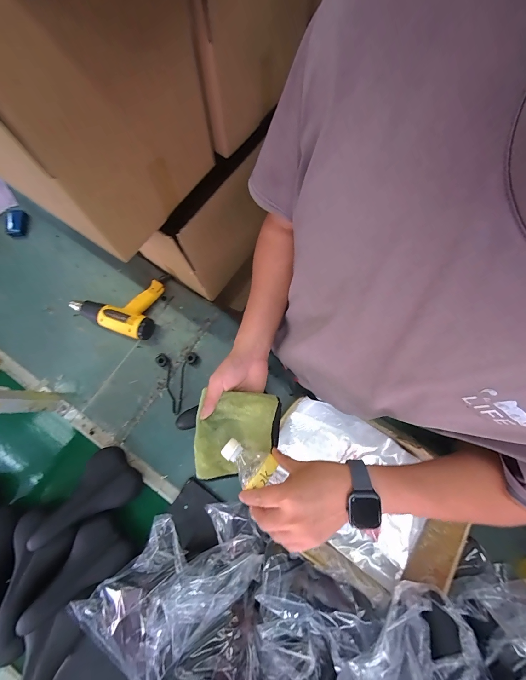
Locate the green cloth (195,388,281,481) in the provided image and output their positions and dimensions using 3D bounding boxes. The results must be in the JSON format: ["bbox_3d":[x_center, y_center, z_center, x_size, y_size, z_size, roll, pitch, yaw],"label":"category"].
[{"bbox_3d":[-0.042,0.160,0.449,0.135,0.049,0.139,4,77,0],"label":"green cloth"}]

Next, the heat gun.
[{"bbox_3d":[-0.480,-0.117,0.862,0.276,0.080,0.206,7,77,1],"label":"heat gun"}]

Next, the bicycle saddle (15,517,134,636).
[{"bbox_3d":[-0.471,0.575,0.665,0.254,0.064,0.146,-40,80,-9],"label":"bicycle saddle"}]

